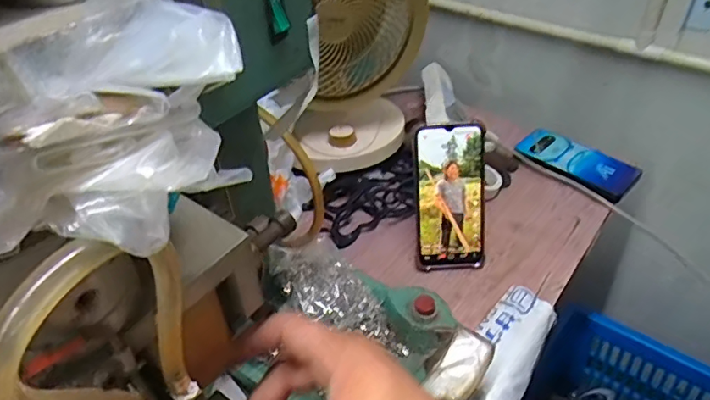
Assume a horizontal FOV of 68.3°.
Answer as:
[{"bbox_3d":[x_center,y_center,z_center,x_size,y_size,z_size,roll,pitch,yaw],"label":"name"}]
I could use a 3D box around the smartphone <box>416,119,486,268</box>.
[{"bbox_3d":[0.108,-0.001,0.593,0.077,0.168,0.008,-4,16,-2],"label":"smartphone"}]

